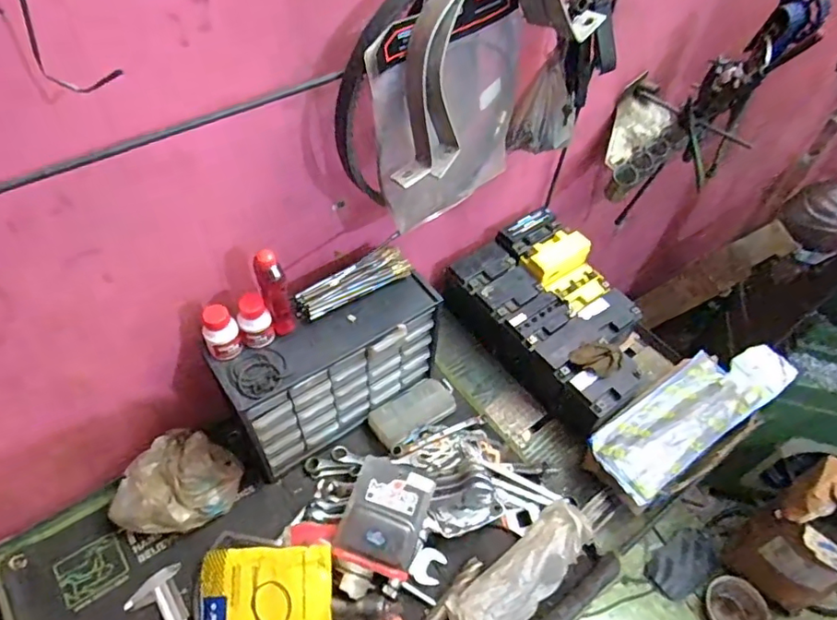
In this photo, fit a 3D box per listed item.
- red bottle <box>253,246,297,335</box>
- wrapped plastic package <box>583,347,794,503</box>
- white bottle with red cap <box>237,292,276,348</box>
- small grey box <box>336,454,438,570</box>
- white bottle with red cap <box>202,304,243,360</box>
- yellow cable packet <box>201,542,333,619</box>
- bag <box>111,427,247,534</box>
[{"bbox_3d":[-0.171,-0.019,0.655,0.031,0.127,0.024,-14,53,-15],"label":"red bottle"},{"bbox_3d":[0.417,0.147,0.828,0.362,0.040,0.117,-26,57,-23],"label":"wrapped plastic package"},{"bbox_3d":[-0.200,0.013,0.671,0.037,0.059,0.039,2,50,-3],"label":"white bottle with red cap"},{"bbox_3d":[-0.042,0.267,0.727,0.106,0.042,0.136,14,51,7],"label":"small grey box"},{"bbox_3d":[-0.235,0.027,0.649,0.039,0.065,0.032,-20,55,-20],"label":"white bottle with red cap"},{"bbox_3d":[-0.185,0.354,0.657,0.167,0.015,0.125,-7,70,7],"label":"yellow cable packet"},{"bbox_3d":[-0.323,0.232,0.726,0.129,0.078,0.126,18,52,10],"label":"bag"}]

